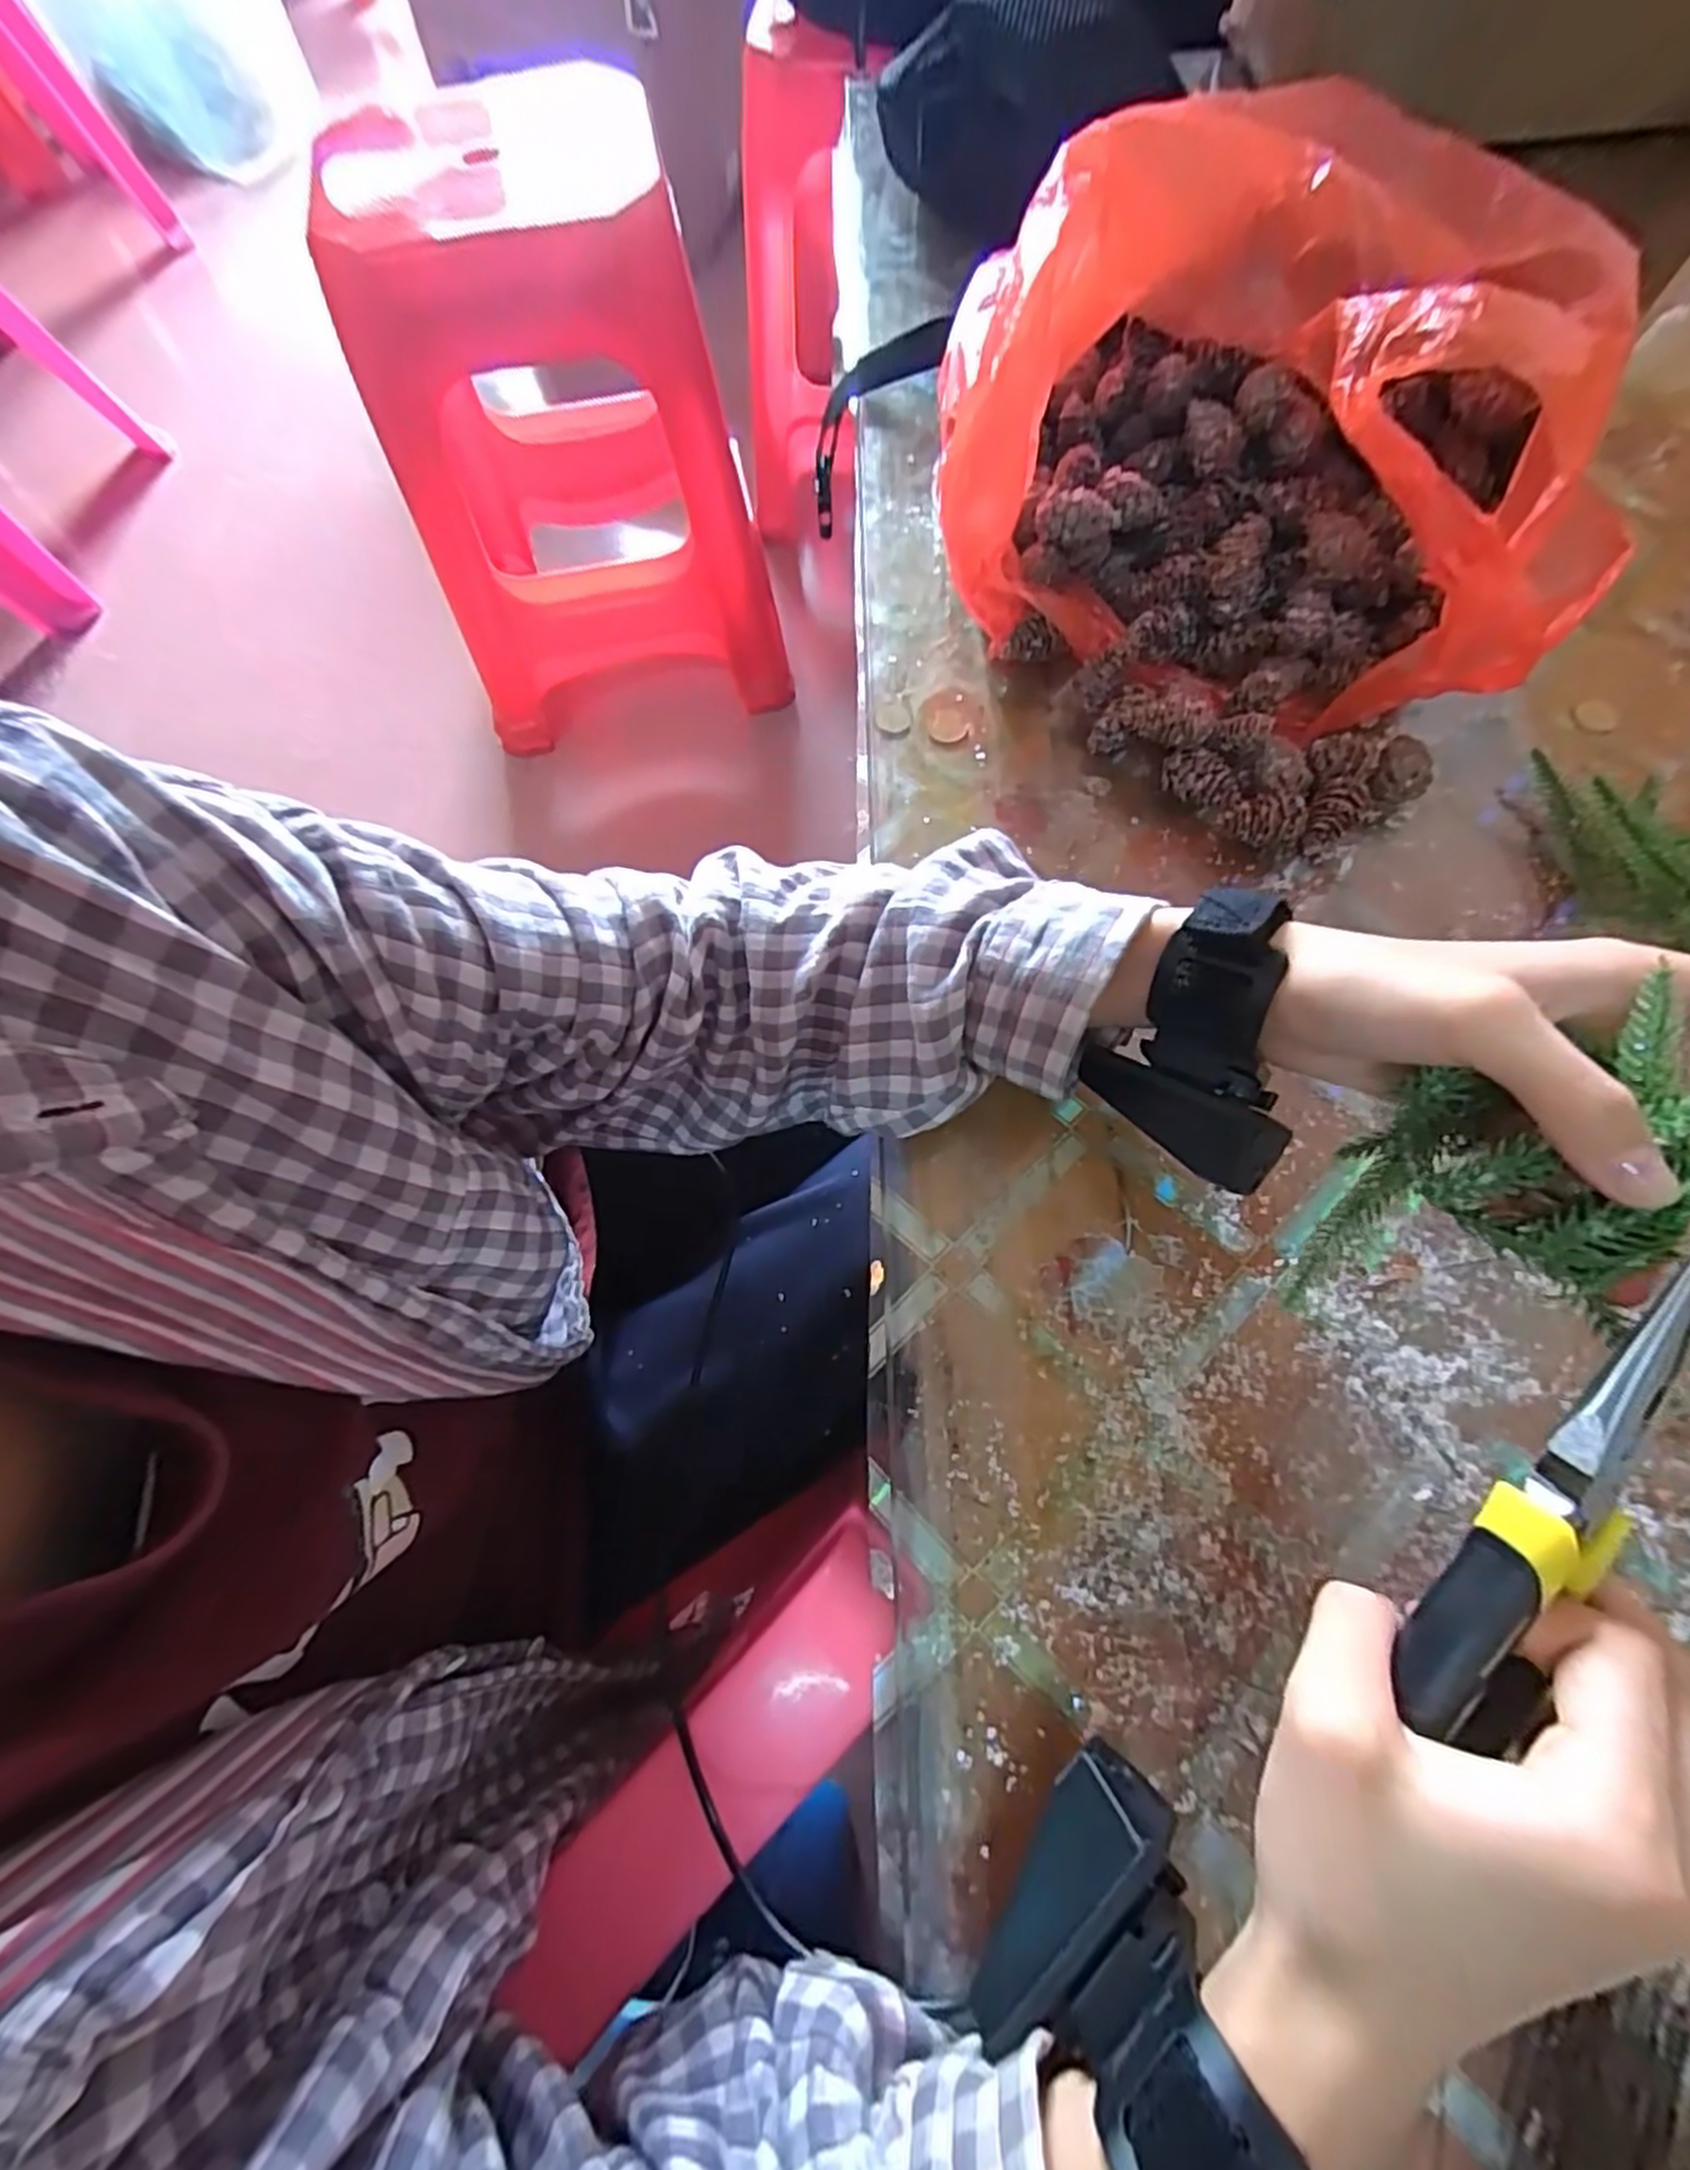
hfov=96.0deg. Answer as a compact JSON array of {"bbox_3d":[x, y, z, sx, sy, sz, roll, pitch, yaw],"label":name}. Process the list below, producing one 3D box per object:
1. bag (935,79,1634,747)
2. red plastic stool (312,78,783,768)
[{"bbox_3d":[0.208,-0.315,0.358,0.259,0.137,0.264,27,74,11],"label":"bag"},{"bbox_3d":[-0.319,-0.748,0.919,0.427,0.493,0.376,-4,71,1],"label":"red plastic stool"}]

